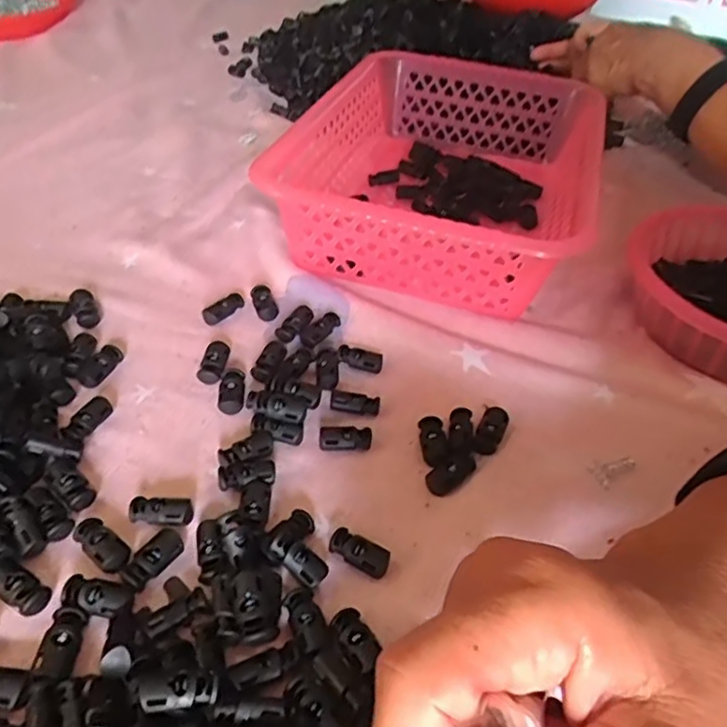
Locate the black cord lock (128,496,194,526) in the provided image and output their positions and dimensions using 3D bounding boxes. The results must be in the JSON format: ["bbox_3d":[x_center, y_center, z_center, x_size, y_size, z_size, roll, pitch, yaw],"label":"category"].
[{"bbox_3d":[-0.093,0.068,0.291,0.028,0.007,0.014,2,43,-5],"label":"black cord lock"}]

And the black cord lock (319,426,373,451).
[{"bbox_3d":[-0.009,0.039,0.333,0.027,0.006,0.015,1,43,-5],"label":"black cord lock"}]

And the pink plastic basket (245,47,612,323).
[{"bbox_3d":[0.067,-0.155,0.504,0.211,0.074,0.300,15,44,10],"label":"pink plastic basket"}]

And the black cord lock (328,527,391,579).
[{"bbox_3d":[-0.002,0.085,0.286,0.028,0.007,0.015,21,45,15],"label":"black cord lock"}]

